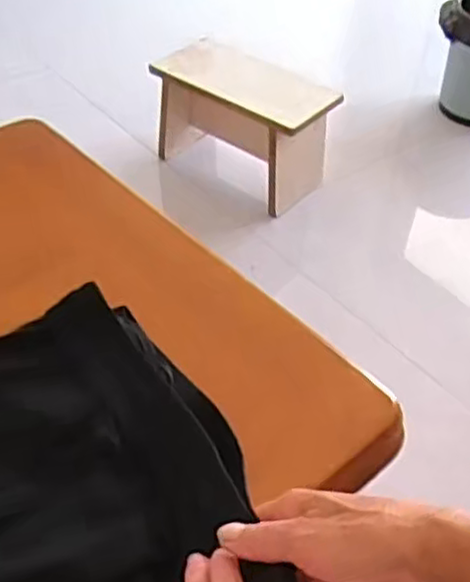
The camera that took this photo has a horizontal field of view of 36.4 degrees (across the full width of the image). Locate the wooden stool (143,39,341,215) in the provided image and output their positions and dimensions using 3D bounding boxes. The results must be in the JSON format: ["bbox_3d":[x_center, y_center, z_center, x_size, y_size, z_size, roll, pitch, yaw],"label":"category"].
[{"bbox_3d":[0.006,-0.332,1.398,0.336,0.212,0.169,36,52,29],"label":"wooden stool"}]

